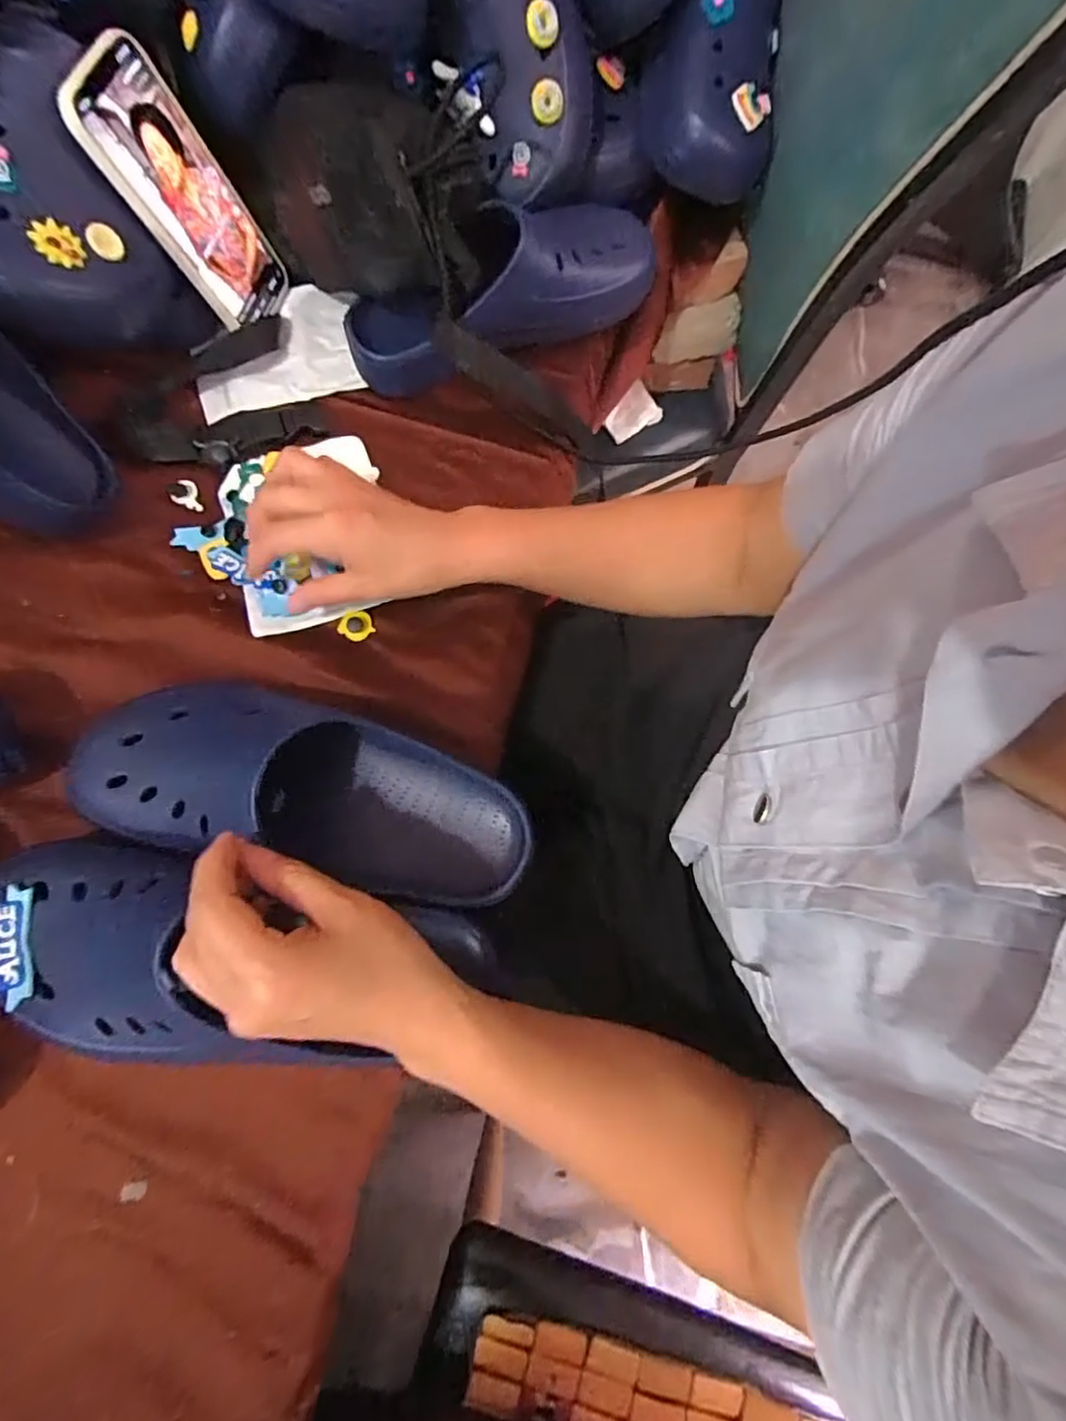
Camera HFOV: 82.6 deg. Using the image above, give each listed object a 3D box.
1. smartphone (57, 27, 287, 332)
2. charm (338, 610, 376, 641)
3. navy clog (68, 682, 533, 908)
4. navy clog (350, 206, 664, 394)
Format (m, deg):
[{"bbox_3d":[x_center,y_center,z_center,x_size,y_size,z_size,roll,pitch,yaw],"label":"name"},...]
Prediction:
[{"bbox_3d":[-0.245,-0.365,0.436,0.008,0.161,0.086,12,70,22],"label":"smartphone"},{"bbox_3d":[-0.128,-0.062,0.444,0.023,0.005,0.022,0,76,-1],"label":"charm"},{"bbox_3d":[-0.138,0.049,0.381,0.277,0.077,0.105,12,76,2],"label":"navy clog"},{"bbox_3d":[-0.020,-0.337,0.485,0.262,0.080,0.086,-25,78,-7],"label":"navy clog"}]

